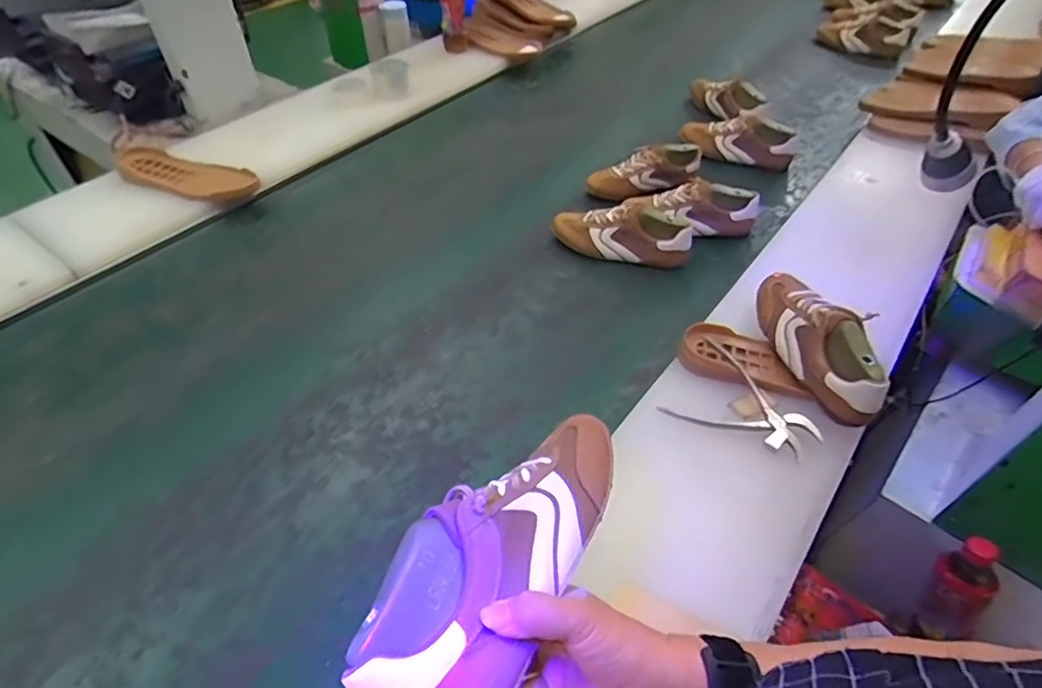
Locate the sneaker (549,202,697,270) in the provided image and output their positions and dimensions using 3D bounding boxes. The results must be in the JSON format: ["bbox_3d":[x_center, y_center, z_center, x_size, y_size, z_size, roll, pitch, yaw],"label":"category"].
[{"bbox_3d":[0.179,-0.205,1.024,0.238,0.091,0.087,6,44,6],"label":"sneaker"}]

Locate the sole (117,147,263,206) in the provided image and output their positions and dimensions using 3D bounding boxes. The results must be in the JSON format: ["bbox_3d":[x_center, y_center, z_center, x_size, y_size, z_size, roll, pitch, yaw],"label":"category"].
[{"bbox_3d":[-0.651,-0.322,1.120,0.292,0.038,0.120,17,51,12],"label":"sole"}]

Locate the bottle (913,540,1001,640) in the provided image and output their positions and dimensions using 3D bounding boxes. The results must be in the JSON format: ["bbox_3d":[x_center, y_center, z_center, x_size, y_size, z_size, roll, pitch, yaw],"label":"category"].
[{"bbox_3d":[0.540,0.305,0.714,0.057,0.159,0.052,3,28,0],"label":"bottle"}]

